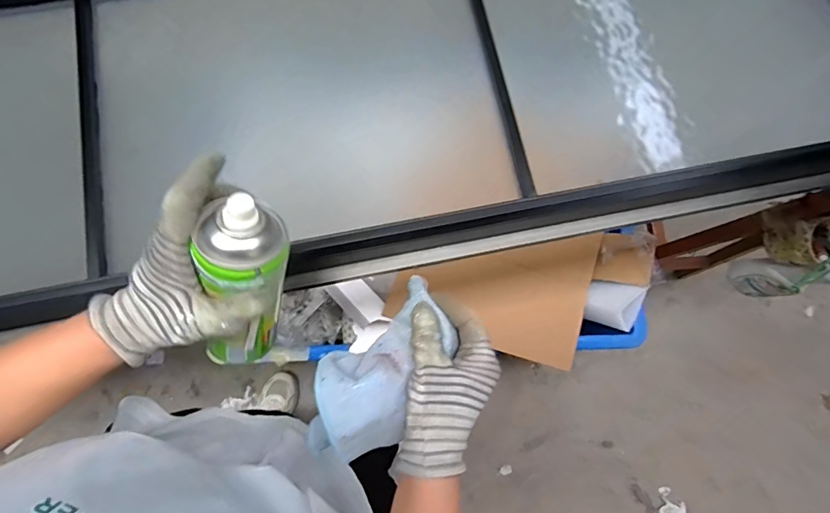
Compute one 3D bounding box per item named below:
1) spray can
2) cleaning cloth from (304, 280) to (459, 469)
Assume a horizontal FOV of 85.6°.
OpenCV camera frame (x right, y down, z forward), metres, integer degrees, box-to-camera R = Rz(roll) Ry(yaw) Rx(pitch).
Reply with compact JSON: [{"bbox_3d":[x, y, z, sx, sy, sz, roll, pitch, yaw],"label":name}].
[{"bbox_3d":[-0.130,0.028,0.350,0.058,0.177,0.057,9,44,-9],"label":"spray can"},{"bbox_3d":[-0.029,0.102,0.375,0.147,0.067,0.081,-41,81,-9],"label":"cleaning cloth"}]

